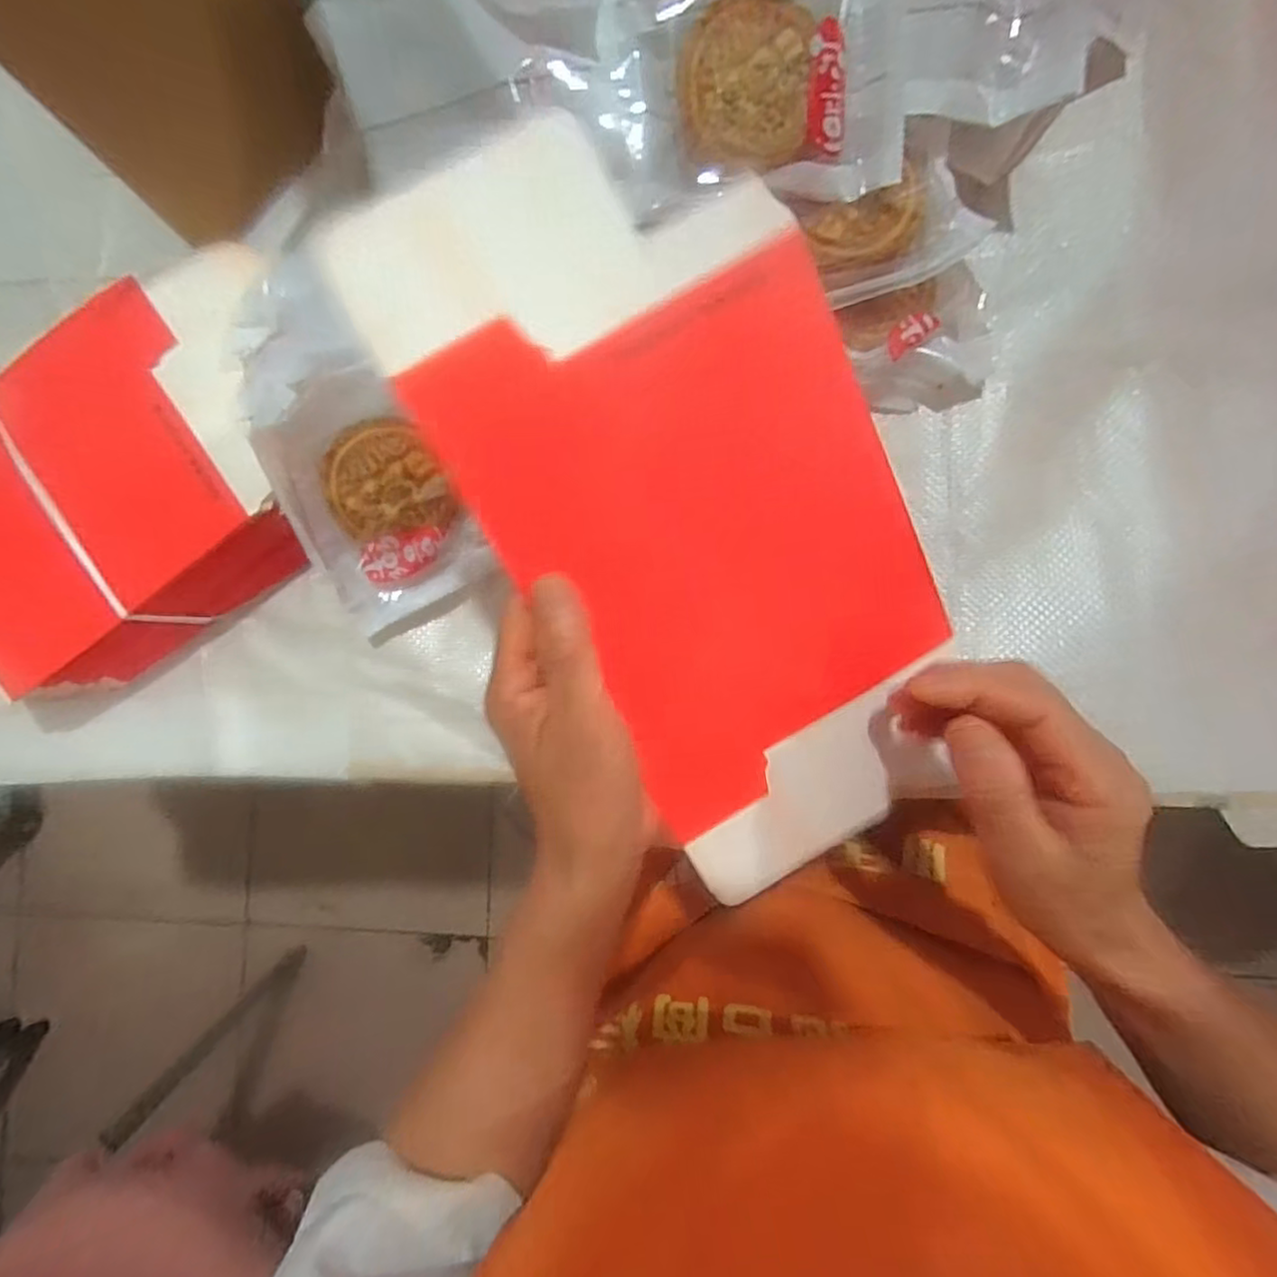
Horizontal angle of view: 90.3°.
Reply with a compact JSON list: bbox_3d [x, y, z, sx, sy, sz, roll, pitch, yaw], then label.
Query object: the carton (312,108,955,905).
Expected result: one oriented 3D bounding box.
[{"bbox_3d":[0.031,-0.034,0.235,0.139,0.015,0.282,-30,109,-2],"label":"carton"}]

